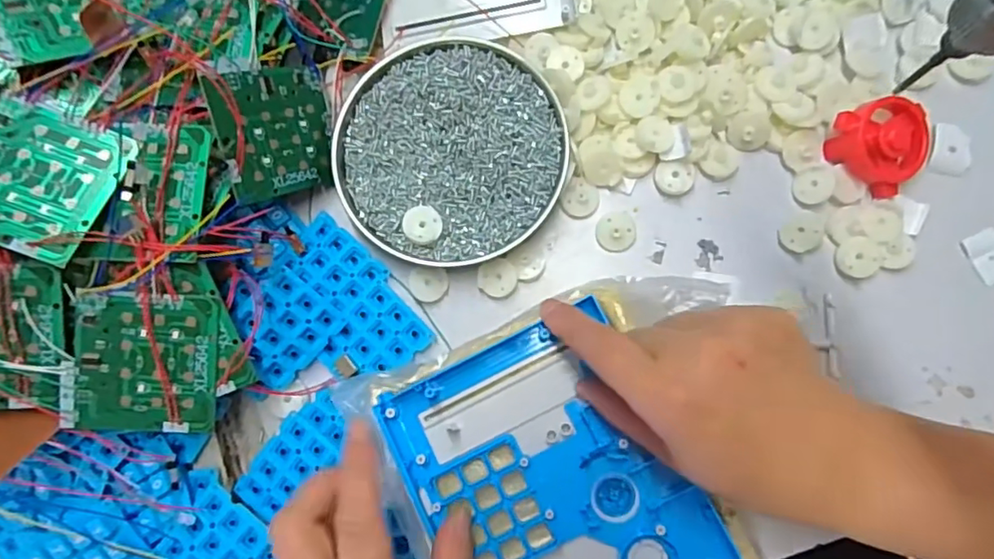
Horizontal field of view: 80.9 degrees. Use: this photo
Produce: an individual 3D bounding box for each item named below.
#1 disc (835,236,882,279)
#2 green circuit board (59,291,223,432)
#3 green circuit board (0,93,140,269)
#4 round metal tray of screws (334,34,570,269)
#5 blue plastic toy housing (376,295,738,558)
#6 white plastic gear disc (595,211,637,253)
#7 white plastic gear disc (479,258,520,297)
[{"bbox_3d":[0.207,-0.013,0.333,0.022,0.005,0.023,0,85,4],"label":"disc"},{"bbox_3d":[-0.181,0.043,0.299,0.071,0.006,0.074,8,96,-7],"label":"green circuit board"},{"bbox_3d":[-0.225,-0.050,0.280,0.073,0.004,0.071,21,69,-7],"label":"green circuit board"},{"bbox_3d":[-0.029,-0.078,0.350,0.129,0.013,0.139,0,85,4],"label":"round metal tray of screws"},{"bbox_3d":[0.030,0.111,0.300,0.130,0.026,0.165,-26,84,2],"label":"blue plastic toy housing"},{"bbox_3d":[0.071,-0.029,0.348,0.023,0.007,0.024,0,85,4],"label":"white plastic gear disc"},{"bbox_3d":[0.001,-0.001,0.348,0.023,0.006,0.023,0,85,4],"label":"white plastic gear disc"}]

